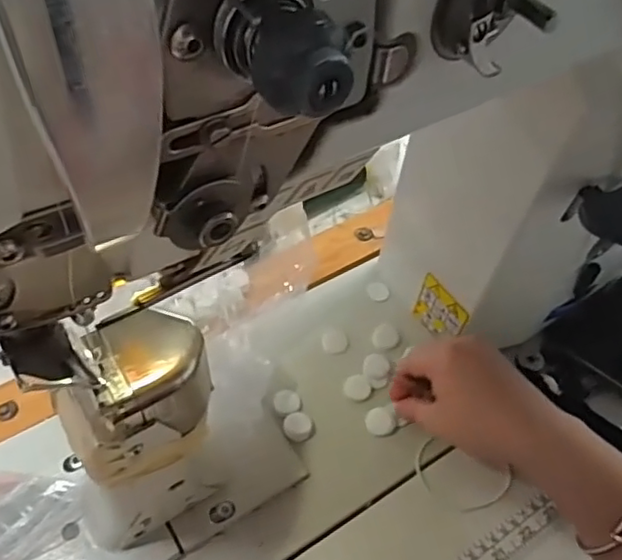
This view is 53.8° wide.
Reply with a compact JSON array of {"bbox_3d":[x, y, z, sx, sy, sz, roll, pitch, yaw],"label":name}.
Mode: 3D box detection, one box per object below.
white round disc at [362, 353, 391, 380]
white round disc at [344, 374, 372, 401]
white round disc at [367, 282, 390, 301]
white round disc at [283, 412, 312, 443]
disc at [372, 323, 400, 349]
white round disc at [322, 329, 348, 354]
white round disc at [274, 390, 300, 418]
[{"bbox_3d":[0.053,0.070,0.497,0.022,0.006,0.021,1,47,-1],"label":"white round disc"},{"bbox_3d":[0.037,0.084,0.484,0.020,0.004,0.022,1,47,-1],"label":"white round disc"},{"bbox_3d":[0.060,0.010,0.554,0.017,0.006,0.023,-20,50,-19],"label":"white round disc"},{"bbox_3d":[-0.010,0.110,0.461,0.021,0.009,0.020,1,47,-1],"label":"white round disc"},{"bbox_3d":[0.063,0.048,0.517,0.022,0.006,0.023,1,47,-1],"label":"disc"},{"bbox_3d":[0.020,0.050,0.513,0.021,0.004,0.022,1,47,-1],"label":"white round disc"},{"bbox_3d":[-0.018,0.095,0.475,0.020,0.005,0.022,1,47,-1],"label":"white round disc"}]

